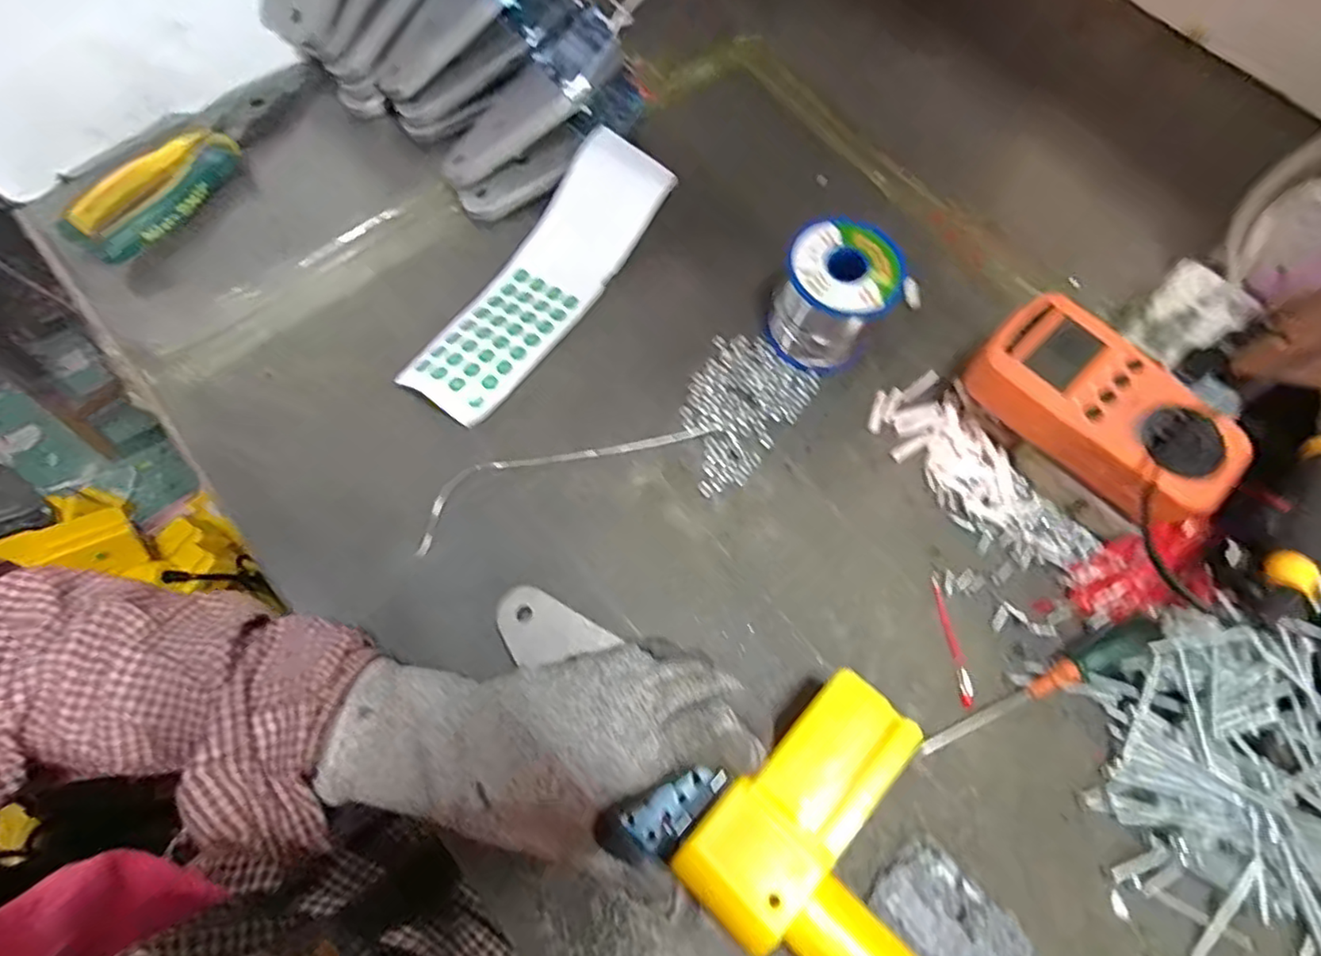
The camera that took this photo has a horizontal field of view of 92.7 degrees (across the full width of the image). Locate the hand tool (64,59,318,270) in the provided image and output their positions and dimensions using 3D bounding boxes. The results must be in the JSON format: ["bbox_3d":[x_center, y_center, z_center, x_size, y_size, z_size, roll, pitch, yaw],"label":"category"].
[{"bbox_3d":[-0.312,-0.222,0.428,0.057,0.030,0.196,27,71,7],"label":"hand tool"}]

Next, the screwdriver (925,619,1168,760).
[{"bbox_3d":[0.201,0.109,0.322,0.144,0.023,0.020,-25,73,-11],"label":"screwdriver"}]

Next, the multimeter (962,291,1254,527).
[{"bbox_3d":[0.231,-0.036,0.331,0.072,0.027,0.128,-38,76,-14],"label":"multimeter"}]

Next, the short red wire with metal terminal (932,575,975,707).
[{"bbox_3d":[0.157,0.087,0.340,0.008,0.004,0.068,-5,70,-4],"label":"short red wire with metal terminal"}]

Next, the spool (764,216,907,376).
[{"bbox_3d":[0.104,-0.109,0.378,0.062,0.063,0.065,1,70,-2],"label":"spool"}]

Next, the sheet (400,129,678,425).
[{"bbox_3d":[-0.074,-0.127,0.394,0.063,0.032,0.207,33,72,9],"label":"sheet"}]

